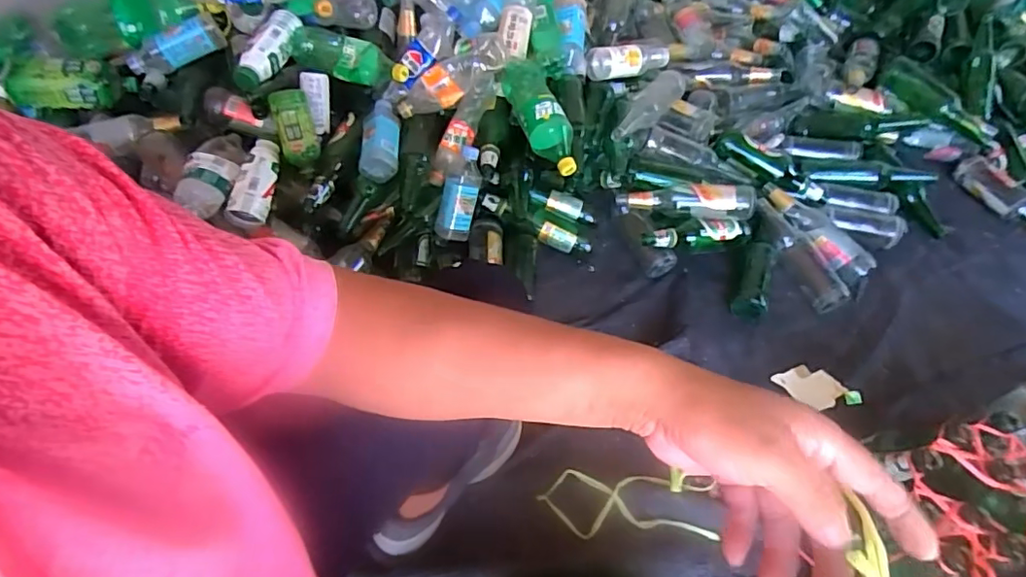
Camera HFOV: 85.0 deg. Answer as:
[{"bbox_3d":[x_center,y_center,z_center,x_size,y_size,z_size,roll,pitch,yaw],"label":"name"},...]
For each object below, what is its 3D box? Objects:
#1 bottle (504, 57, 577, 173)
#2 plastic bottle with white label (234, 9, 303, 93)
[{"bbox_3d":[0.053,-0.316,1.033,0.089,0.098,0.251,-11,56,-8],"label":"bottle"},{"bbox_3d":[-0.447,-0.428,1.017,0.060,0.051,0.205,11,56,7],"label":"plastic bottle with white label"}]

